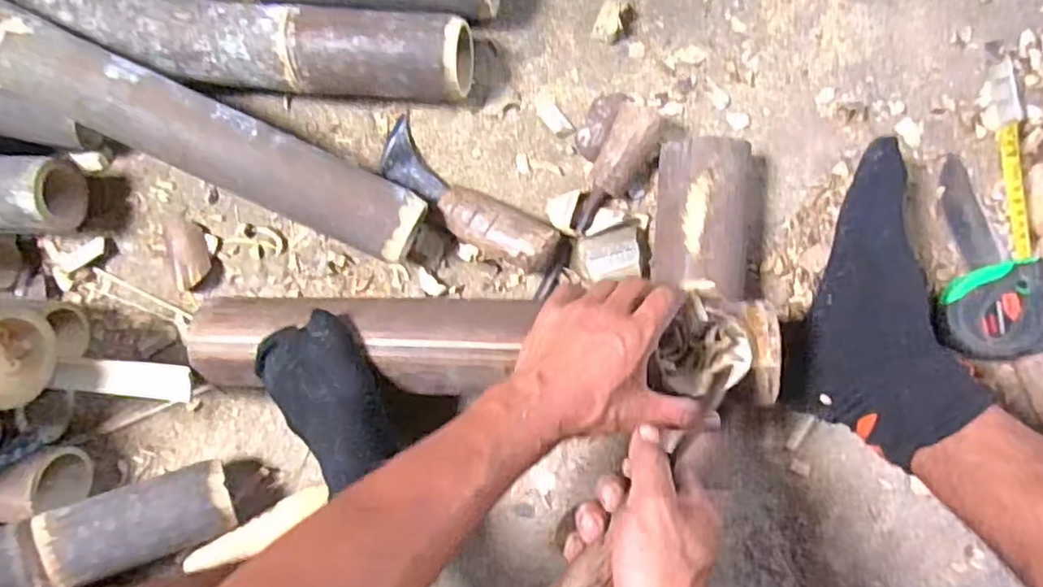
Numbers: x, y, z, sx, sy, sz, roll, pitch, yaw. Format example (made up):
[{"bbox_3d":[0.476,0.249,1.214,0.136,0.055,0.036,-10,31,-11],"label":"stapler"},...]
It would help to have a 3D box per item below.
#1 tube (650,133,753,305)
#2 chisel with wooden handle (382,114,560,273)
[{"bbox_3d":[0.158,-0.063,0.550,0.081,0.063,0.133,4,89,6],"label":"tube"},{"bbox_3d":[-0.055,-0.086,0.575,0.199,0.045,0.057,36,92,5],"label":"chisel with wooden handle"}]

